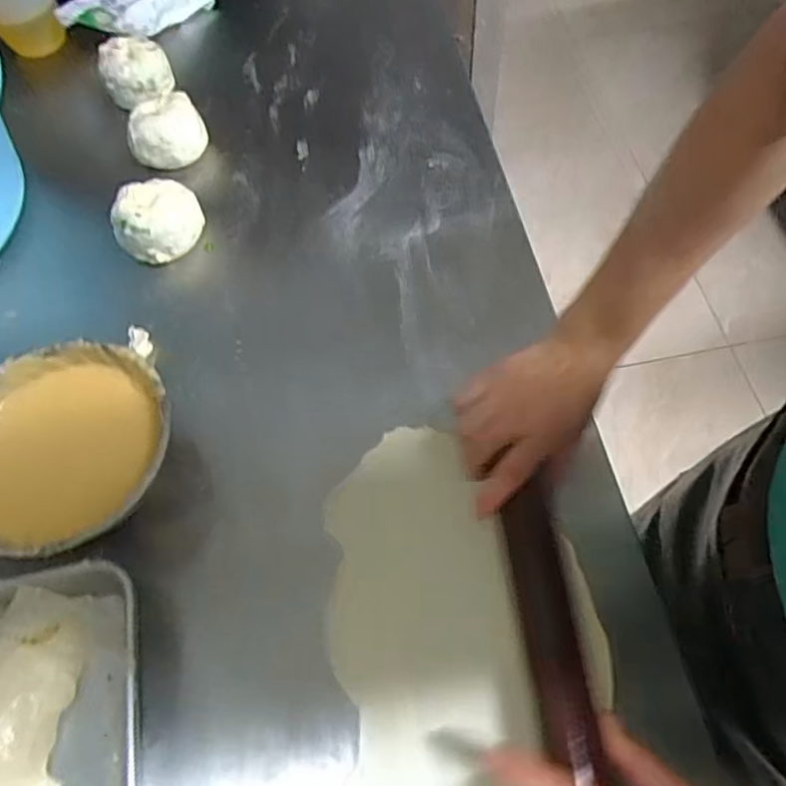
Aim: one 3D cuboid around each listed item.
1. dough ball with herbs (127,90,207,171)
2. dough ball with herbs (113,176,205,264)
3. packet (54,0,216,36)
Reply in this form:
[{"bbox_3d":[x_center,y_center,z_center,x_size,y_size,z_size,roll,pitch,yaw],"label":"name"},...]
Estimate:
[{"bbox_3d":[-0.246,-0.284,0.670,0.082,0.042,0.071,-24,64,-10],"label":"dough ball with herbs"},{"bbox_3d":[-0.231,-0.172,0.612,0.085,0.049,0.078,-24,64,-10],"label":"dough ball with herbs"},{"bbox_3d":[-0.339,-0.505,0.799,0.134,0.036,0.150,25,58,17],"label":"packet"}]

